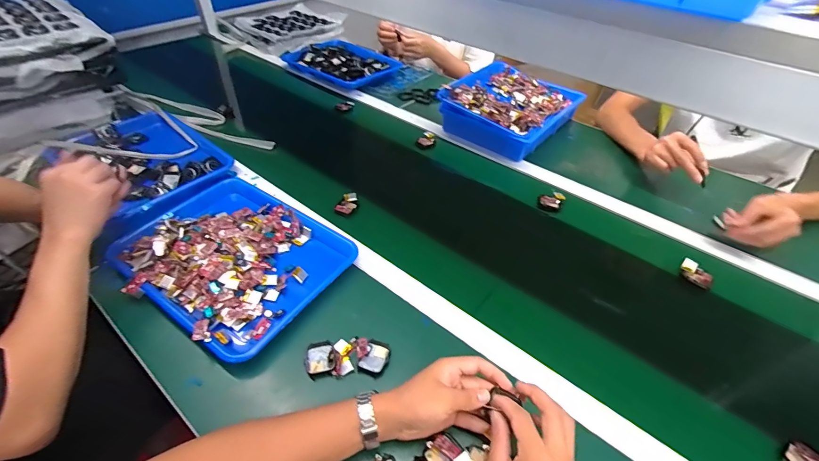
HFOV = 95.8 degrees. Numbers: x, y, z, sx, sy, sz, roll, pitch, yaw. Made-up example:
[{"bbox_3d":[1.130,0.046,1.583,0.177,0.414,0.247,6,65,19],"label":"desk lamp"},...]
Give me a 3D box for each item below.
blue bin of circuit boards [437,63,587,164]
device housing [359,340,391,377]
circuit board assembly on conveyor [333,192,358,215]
[{"bbox_3d":[0.261,-0.318,0.965,0.252,0.095,0.337,33,51,27],"label":"blue bin of circuit boards"},{"bbox_3d":[-0.044,0.171,0.498,0.034,0.009,0.046,18,46,14],"label":"device housing"},{"bbox_3d":[-0.119,-0.052,0.719,0.033,0.009,0.053,28,59,-2],"label":"circuit board assembly on conveyor"}]

